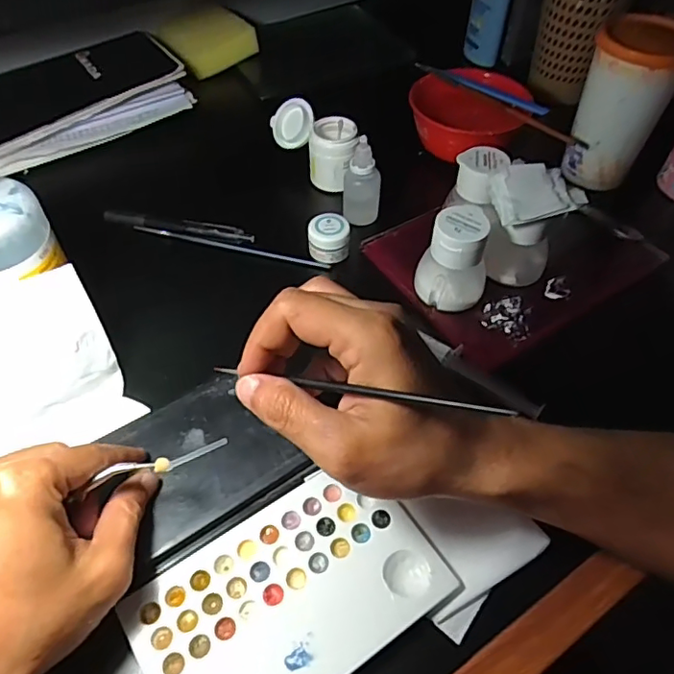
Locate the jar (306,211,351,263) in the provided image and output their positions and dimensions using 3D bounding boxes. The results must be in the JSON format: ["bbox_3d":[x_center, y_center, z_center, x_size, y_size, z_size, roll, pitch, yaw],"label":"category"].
[{"bbox_3d":[-0.007,-0.079,0.447,0.031,0.028,0.030,1,52,-1],"label":"jar"}]

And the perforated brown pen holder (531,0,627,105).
[{"bbox_3d":[0.243,-0.318,0.565,0.076,0.136,0.069,23,55,15],"label":"perforated brown pen holder"}]

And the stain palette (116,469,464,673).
[{"bbox_3d":[-0.024,0.133,0.289,0.149,0.006,0.094,-29,56,-20],"label":"stain palette"}]

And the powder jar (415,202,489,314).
[{"bbox_3d":[0.083,-0.053,0.399,0.049,0.065,0.041,15,53,10],"label":"powder jar"}]

